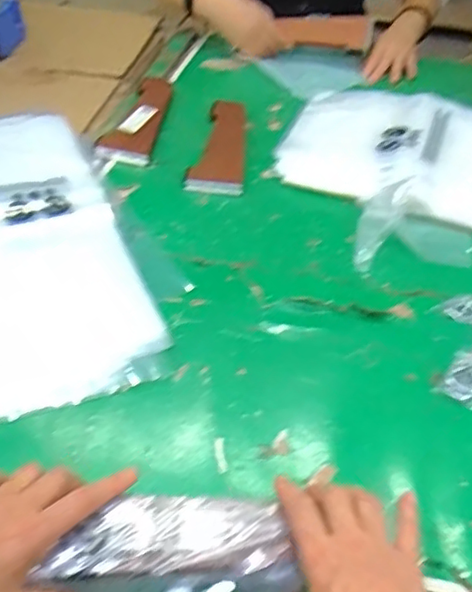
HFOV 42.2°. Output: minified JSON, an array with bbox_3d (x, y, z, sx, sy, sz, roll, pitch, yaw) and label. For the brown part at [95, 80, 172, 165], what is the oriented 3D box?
[{"bbox_3d":[-0.160,-0.301,1.001,0.083,0.012,0.278,4,45,3],"label":"brown part"}]

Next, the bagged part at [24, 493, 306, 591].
[{"bbox_3d":[-0.038,0.191,0.451,0.177,0.051,0.069,0,45,-4],"label":"bagged part"}]

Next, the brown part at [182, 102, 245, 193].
[{"bbox_3d":[-0.025,-0.235,0.936,0.080,0.008,0.256,3,45,1],"label":"brown part"}]

